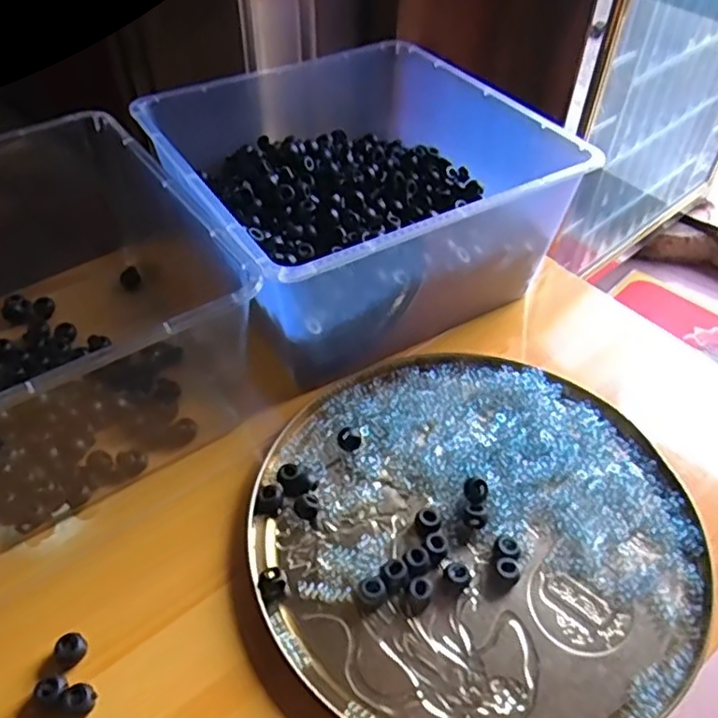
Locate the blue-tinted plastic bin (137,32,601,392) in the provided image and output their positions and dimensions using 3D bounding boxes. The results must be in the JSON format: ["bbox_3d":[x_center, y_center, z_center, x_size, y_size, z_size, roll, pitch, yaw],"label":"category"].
[{"bbox_3d":[-0.012,-0.158,0.598,0.296,0.131,0.318,-24,52,-23],"label":"blue-tinted plastic bin"}]

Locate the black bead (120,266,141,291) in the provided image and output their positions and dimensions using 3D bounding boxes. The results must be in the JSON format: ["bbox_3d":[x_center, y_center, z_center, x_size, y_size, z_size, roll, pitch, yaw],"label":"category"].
[{"bbox_3d":[-0.221,-0.079,0.626,0.018,0.017,0.019,-14,49,-15],"label":"black bead"}]

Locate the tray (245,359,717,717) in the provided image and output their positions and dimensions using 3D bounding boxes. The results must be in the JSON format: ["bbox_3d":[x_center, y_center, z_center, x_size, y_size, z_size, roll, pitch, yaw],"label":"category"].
[{"bbox_3d":[0.076,0.109,0.440,0.286,0.020,0.279,1,47,-1],"label":"tray"}]

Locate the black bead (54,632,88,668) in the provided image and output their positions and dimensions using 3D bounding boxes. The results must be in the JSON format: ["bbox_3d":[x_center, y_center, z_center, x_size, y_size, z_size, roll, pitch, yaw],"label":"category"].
[{"bbox_3d":[-0.169,0.171,0.382,0.016,0.010,0.018,31,53,25],"label":"black bead"}]

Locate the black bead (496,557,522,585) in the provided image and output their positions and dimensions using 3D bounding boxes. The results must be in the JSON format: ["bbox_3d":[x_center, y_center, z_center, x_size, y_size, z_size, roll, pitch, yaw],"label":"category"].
[{"bbox_3d":[0.095,0.134,0.414,0.015,0.010,0.015,1,47,-1],"label":"black bead"}]

